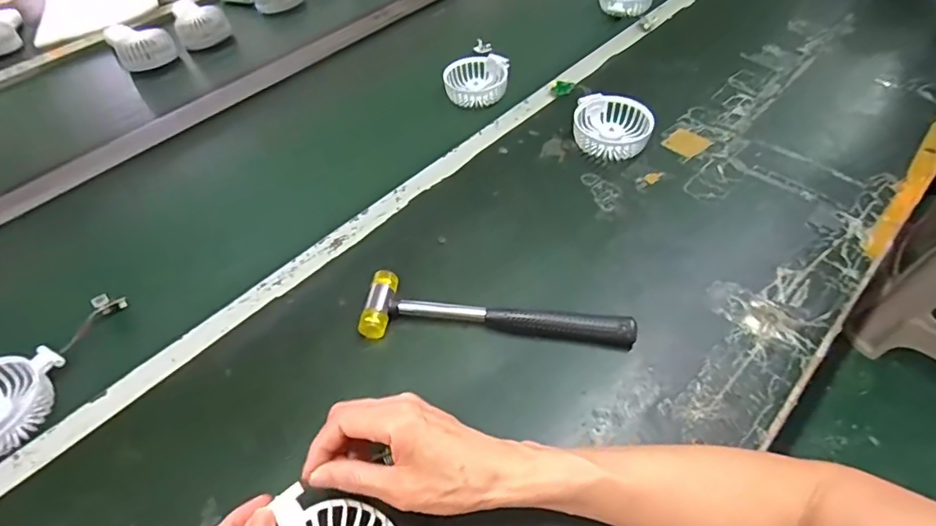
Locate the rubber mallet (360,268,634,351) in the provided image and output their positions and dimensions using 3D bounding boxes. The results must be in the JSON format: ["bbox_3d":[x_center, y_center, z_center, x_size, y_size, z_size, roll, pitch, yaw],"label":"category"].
[{"bbox_3d":[0.026,0.047,0.478,0.239,0.023,0.059,4,52,5],"label":"rubber mallet"}]

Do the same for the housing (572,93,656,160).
[{"bbox_3d":[0.173,-0.167,0.639,0.088,0.034,0.094,-1,51,1],"label":"housing"}]

